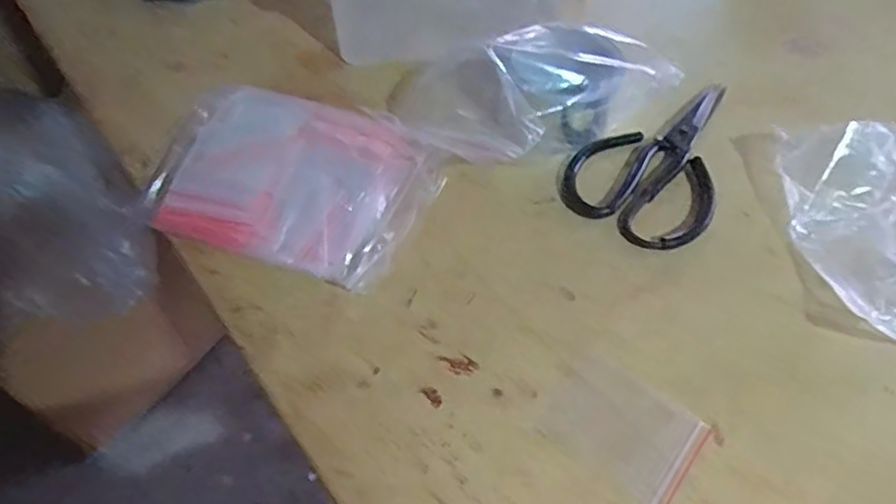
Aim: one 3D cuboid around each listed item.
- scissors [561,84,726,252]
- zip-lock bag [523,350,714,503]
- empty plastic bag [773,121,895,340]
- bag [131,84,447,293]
[{"bbox_3d":[0.166,-0.075,0.488,0.105,0.009,0.175,32,60,22],"label":"scissors"},{"bbox_3d":[0.097,0.098,0.359,0.083,0.005,0.063,30,60,21],"label":"zip-lock bag"},{"bbox_3d":[0.297,-0.017,0.426,0.108,0.053,0.172,-8,54,-5],"label":"empty plastic bag"},{"bbox_3d":[-0.110,-0.050,0.451,0.188,0.052,0.124,17,56,12],"label":"bag"}]

